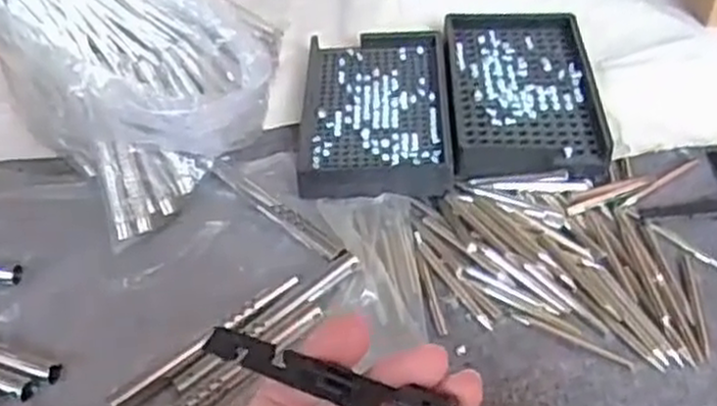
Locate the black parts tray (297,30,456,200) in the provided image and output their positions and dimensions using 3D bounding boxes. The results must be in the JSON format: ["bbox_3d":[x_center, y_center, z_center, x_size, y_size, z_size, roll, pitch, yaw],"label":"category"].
[{"bbox_3d":[0.010,-0.062,0.479,0.088,0.018,0.141,-1,49,2],"label":"black parts tray"}]

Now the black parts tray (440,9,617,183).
[{"bbox_3d":[0.105,-0.078,0.489,0.096,0.020,0.156,-1,49,2],"label":"black parts tray"}]

